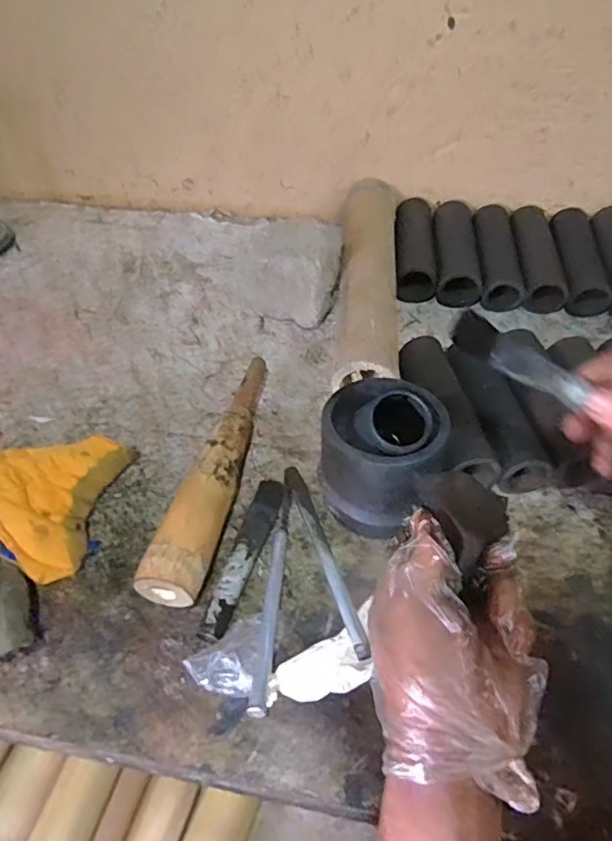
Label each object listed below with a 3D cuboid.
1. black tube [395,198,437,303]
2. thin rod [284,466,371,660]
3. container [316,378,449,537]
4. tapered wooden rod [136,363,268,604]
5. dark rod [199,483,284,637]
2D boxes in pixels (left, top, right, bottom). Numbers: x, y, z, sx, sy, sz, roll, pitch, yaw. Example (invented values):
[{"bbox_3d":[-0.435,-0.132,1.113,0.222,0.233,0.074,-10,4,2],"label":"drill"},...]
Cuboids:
[{"bbox_3d":[0.149,-0.239,0.761,0.057,0.052,0.192,2,46,3],"label":"black tube"},{"bbox_3d":[0.015,0.112,0.479,0.016,0.012,0.189,-14,47,-12],"label":"thin rod"},{"bbox_3d":[0.061,0.030,0.476,0.101,0.131,0.095,0,46,1],"label":"container"},{"bbox_3d":[-0.074,0.039,0.526,0.047,0.053,0.279,11,47,11],"label":"tapered wooden rod"},{"bbox_3d":[-0.051,0.114,0.480,0.030,0.013,0.154,10,47,11],"label":"dark rod"}]

